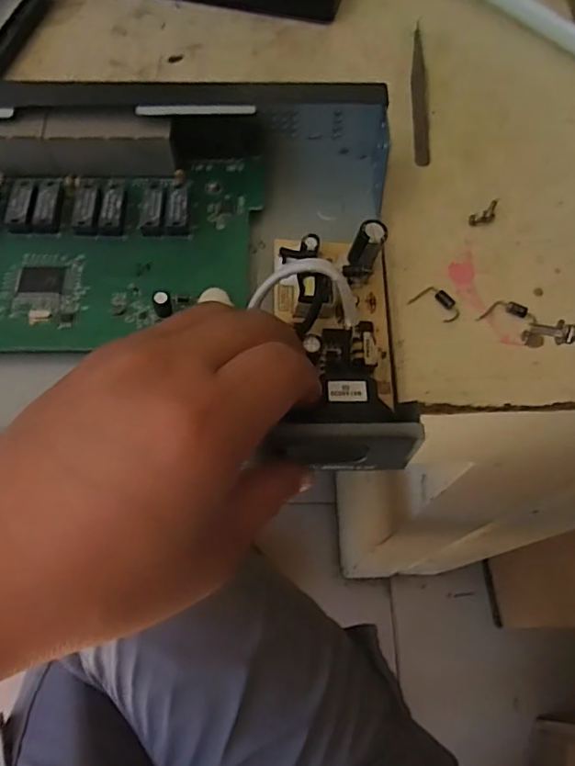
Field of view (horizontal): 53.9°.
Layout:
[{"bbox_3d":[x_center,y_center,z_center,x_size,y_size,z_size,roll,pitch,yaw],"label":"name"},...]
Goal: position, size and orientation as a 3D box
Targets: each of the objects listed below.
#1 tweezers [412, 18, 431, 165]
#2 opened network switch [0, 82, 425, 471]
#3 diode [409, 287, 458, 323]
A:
[{"bbox_3d":[0.075,-0.163,0.320,0.010,0.004,0.103,4,67,0],"label":"tweezers"},{"bbox_3d":[-0.095,-0.061,0.252,0.286,0.045,0.196,1,69,-1],"label":"opened network switch"},{"bbox_3d":[0.071,-0.038,0.266,0.023,0.004,0.013,31,72,10],"label":"diode"}]

